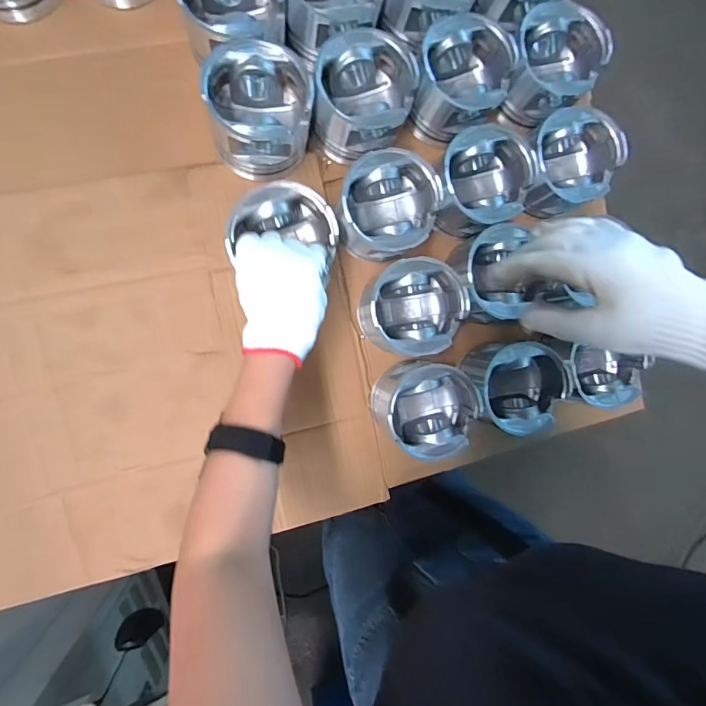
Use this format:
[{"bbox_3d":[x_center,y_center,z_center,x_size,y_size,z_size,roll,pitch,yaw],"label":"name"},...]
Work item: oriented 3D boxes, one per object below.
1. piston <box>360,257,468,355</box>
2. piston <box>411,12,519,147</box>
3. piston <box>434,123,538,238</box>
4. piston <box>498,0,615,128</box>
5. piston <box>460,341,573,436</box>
[{"bbox_3d":[0.066,-0.051,0.537,0.109,0.089,0.104,0,92,-9],"label":"piston"},{"bbox_3d":[0.126,-0.324,0.546,0.113,0.097,0.112,0,92,-9],"label":"piston"},{"bbox_3d":[0.150,-0.201,0.539,0.113,0.083,0.104,0,92,-9],"label":"piston"},{"bbox_3d":[0.237,-0.352,0.556,0.109,0.088,0.111,34,87,-8],"label":"piston"},{"bbox_3d":[0.198,0.040,0.565,0.104,0.083,0.106,0,92,-9],"label":"piston"}]

